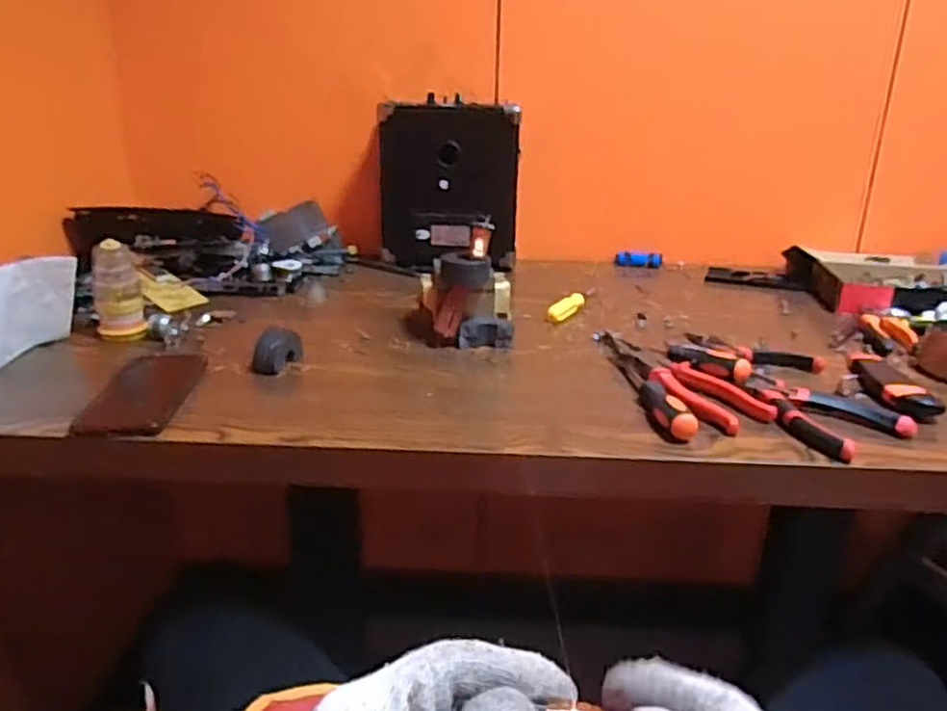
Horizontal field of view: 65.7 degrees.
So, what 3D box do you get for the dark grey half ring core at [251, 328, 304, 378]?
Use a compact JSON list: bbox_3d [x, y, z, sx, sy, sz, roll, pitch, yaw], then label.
[{"bbox_3d":[-0.201,-0.008,0.753,0.034,0.033,0.065,4,21,6],"label":"dark grey half ring core"}]

